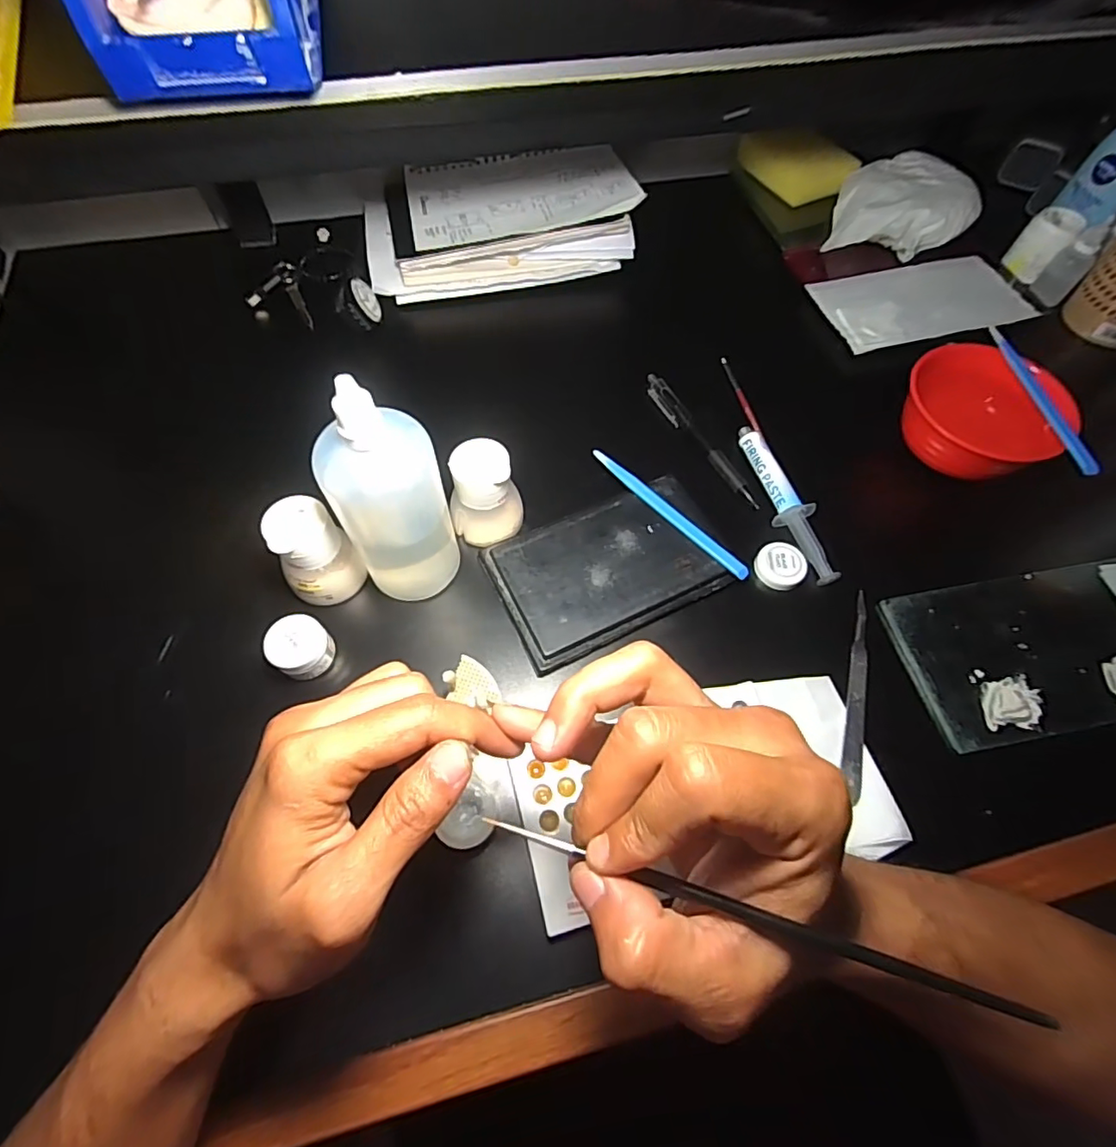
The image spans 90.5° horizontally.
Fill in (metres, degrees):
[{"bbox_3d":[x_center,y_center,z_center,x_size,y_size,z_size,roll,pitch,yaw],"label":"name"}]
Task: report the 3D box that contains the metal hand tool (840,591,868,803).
[{"bbox_3d":[0.184,0.070,0.340,0.012,0.005,0.130,16,66,5],"label":"metal hand tool"}]

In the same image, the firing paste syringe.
[{"bbox_3d":[0.163,-0.055,0.396,0.022,0.013,0.137,-11,66,-7],"label":"firing paste syringe"}]

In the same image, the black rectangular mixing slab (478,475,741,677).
[{"bbox_3d":[0.037,-0.008,0.369,0.154,0.007,0.094,-24,68,-12],"label":"black rectangular mixing slab"}]

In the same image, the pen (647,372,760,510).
[{"bbox_3d":[0.108,-0.105,0.430,0.013,0.014,0.144,-24,68,-12],"label":"pen"}]

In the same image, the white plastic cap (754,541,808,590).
[{"bbox_3d":[0.152,-0.005,0.377,0.032,0.009,0.033,1,65,-2],"label":"white plastic cap"}]

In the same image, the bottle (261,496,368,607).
[{"bbox_3d":[-0.150,-0.012,0.339,0.043,0.058,0.043,-37,72,-17],"label":"bottle"}]

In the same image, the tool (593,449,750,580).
[{"bbox_3d":[0.076,-0.044,0.383,0.011,0.007,0.137,-40,73,-18],"label":"tool"}]

